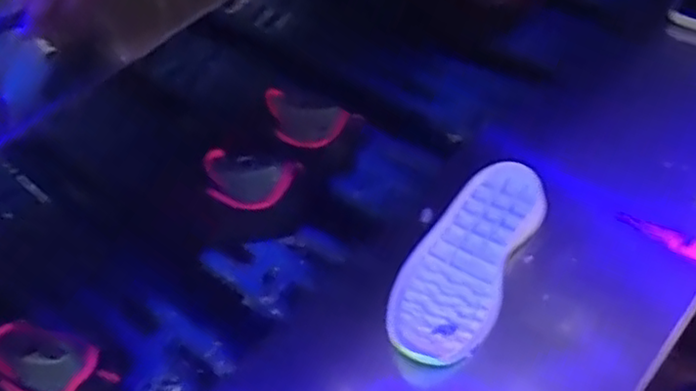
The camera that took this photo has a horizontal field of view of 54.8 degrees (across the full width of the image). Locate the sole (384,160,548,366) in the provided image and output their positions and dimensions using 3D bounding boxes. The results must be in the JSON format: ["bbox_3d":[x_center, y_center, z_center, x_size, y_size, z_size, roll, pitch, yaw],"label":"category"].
[{"bbox_3d":[0.099,0.050,0.558,0.083,0.017,0.204,22,58,20],"label":"sole"}]

